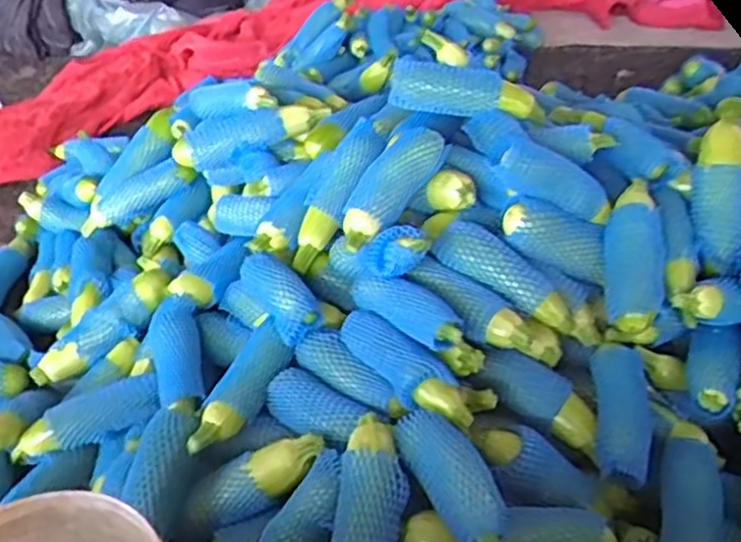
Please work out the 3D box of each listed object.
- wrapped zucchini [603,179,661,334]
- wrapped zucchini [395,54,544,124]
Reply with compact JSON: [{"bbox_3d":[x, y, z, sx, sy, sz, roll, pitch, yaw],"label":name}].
[{"bbox_3d":[0.350,-0.034,1.021,0.077,0.062,0.225,6,55,17],"label":"wrapped zucchini"},{"bbox_3d":[0.149,-0.274,1.182,0.234,0.074,0.064,12,38,5],"label":"wrapped zucchini"}]

